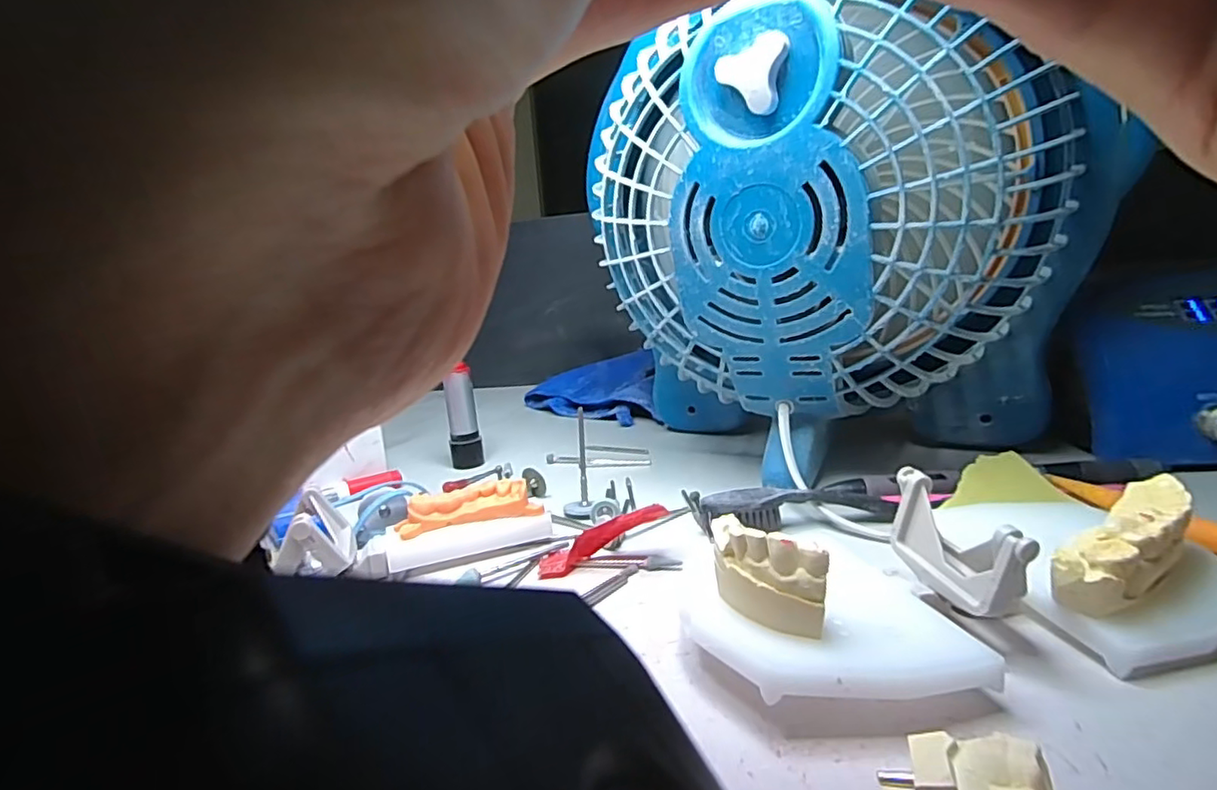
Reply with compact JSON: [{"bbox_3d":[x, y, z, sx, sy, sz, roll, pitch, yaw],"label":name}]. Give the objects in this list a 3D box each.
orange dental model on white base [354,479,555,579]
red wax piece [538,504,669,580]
[{"bbox_3d":[-0.060,0.052,0.235,0.072,0.025,0.022,-9,12,-20],"label":"orange dental model on white base"},{"bbox_3d":[-0.002,0.054,0.224,0.051,0.009,0.014,-28,15,-4],"label":"red wax piece"}]

